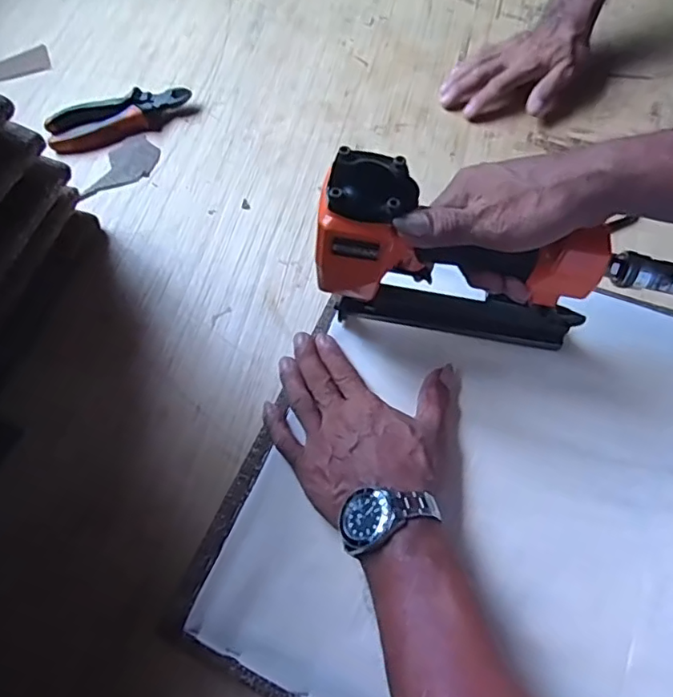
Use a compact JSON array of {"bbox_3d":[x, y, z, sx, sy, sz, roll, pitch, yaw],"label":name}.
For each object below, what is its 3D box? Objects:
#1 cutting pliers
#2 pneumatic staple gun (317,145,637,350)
[{"bbox_3d":[-0.256,-0.273,0.669,0.166,0.024,0.050,-20,63,-5],"label":"cutting pliers"},{"bbox_3d":[0.090,-0.059,0.413,0.192,0.155,0.055,8,67,7],"label":"pneumatic staple gun"}]

